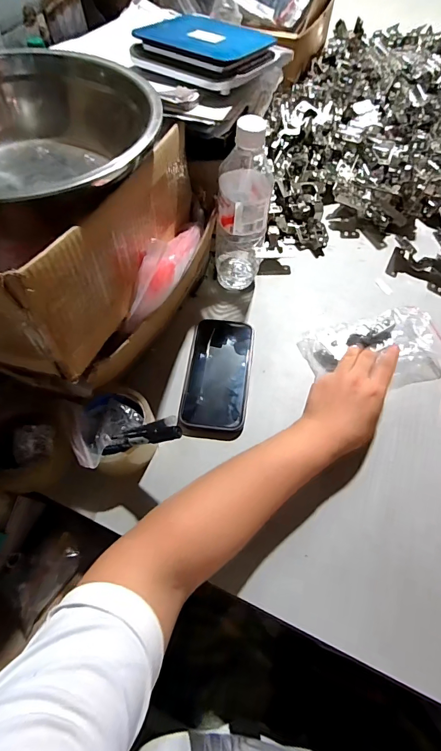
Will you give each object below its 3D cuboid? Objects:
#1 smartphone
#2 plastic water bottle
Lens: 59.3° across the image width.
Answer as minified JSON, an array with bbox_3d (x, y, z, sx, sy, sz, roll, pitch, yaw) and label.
[{"bbox_3d":[-0.002,-0.004,0.512,0.081,0.016,0.162,6,61,5],"label":"smartphone"},{"bbox_3d":[0.027,-0.213,0.510,0.067,0.226,0.070,-2,60,0],"label":"plastic water bottle"}]

